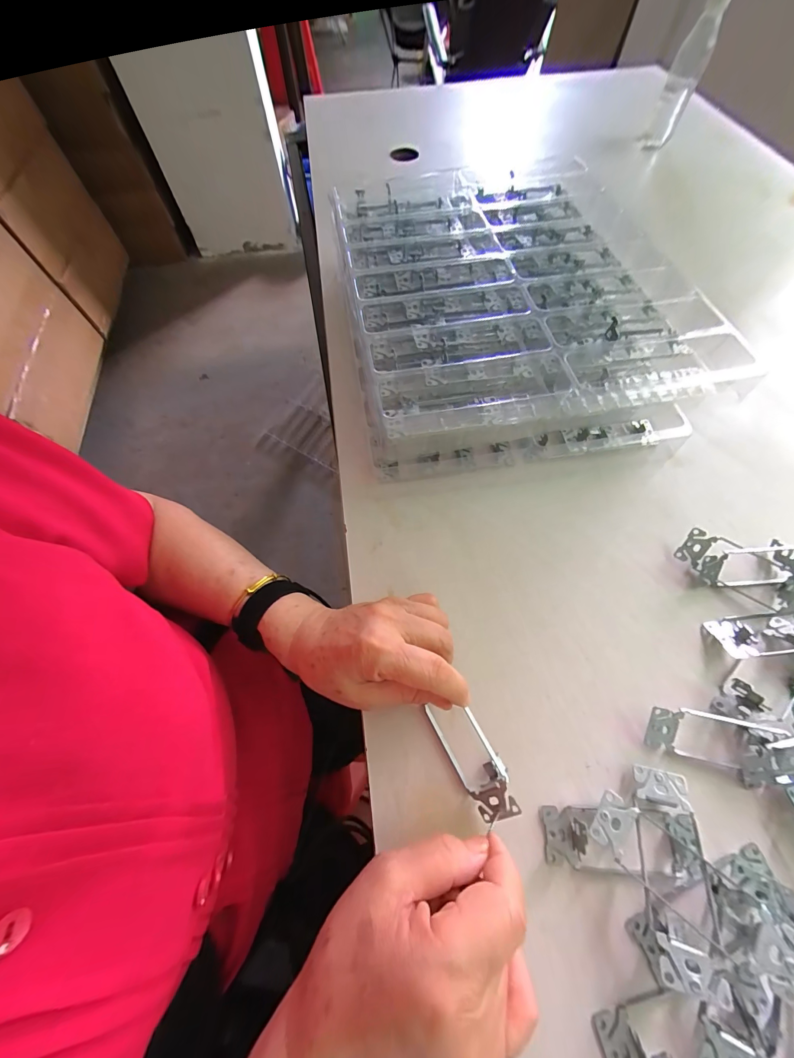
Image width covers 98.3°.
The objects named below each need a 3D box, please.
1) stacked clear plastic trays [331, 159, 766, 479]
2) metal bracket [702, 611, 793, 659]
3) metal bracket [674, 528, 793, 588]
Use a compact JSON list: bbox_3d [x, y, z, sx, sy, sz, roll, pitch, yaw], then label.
[{"bbox_3d":[0.119,-0.262,0.416,0.342,0.101,0.390,-7,65,-1],"label":"stacked clear plastic trays"},{"bbox_3d":[0.331,0.087,0.289,0.113,0.025,0.033,-6,65,0],"label":"metal bracket"},{"bbox_3d":[0.318,0.032,0.311,0.105,0.031,0.044,12,66,8],"label":"metal bracket"}]

